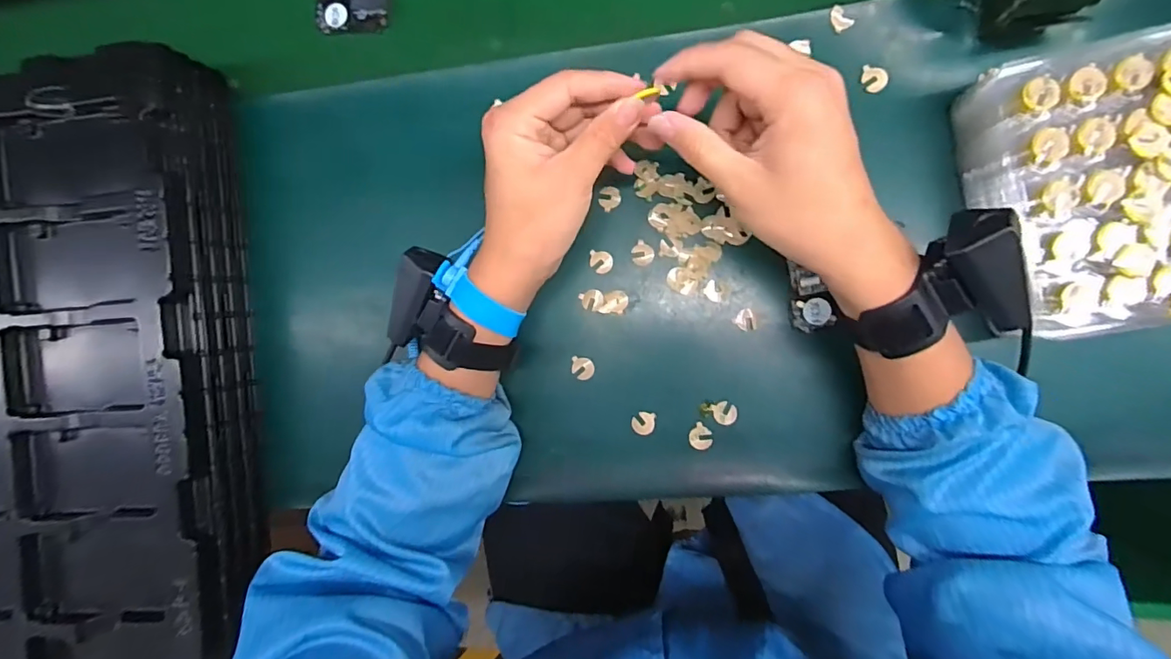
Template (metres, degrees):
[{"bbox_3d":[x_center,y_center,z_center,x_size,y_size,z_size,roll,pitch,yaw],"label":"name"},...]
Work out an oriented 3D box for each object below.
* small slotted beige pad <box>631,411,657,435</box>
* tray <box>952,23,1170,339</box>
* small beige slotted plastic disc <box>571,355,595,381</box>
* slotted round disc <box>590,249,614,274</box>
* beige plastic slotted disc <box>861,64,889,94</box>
[{"bbox_3d":[0.046,0.074,0.410,0.019,0.004,0.018,7,89,8],"label":"small slotted beige pad"},{"bbox_3d":[0.341,-0.092,0.336,0.152,0.062,0.176,-11,90,7],"label":"tray"},{"bbox_3d":[-0.002,0.032,0.415,0.018,0.004,0.019,0,88,7],"label":"small beige slotted plastic disc"},{"bbox_3d":[0.012,-0.054,0.412,0.019,0.004,0.018,0,88,7],"label":"slotted round disc"},{"bbox_3d":[0.213,-0.184,0.383,0.018,0.004,0.018,0,88,7],"label":"beige plastic slotted disc"}]

